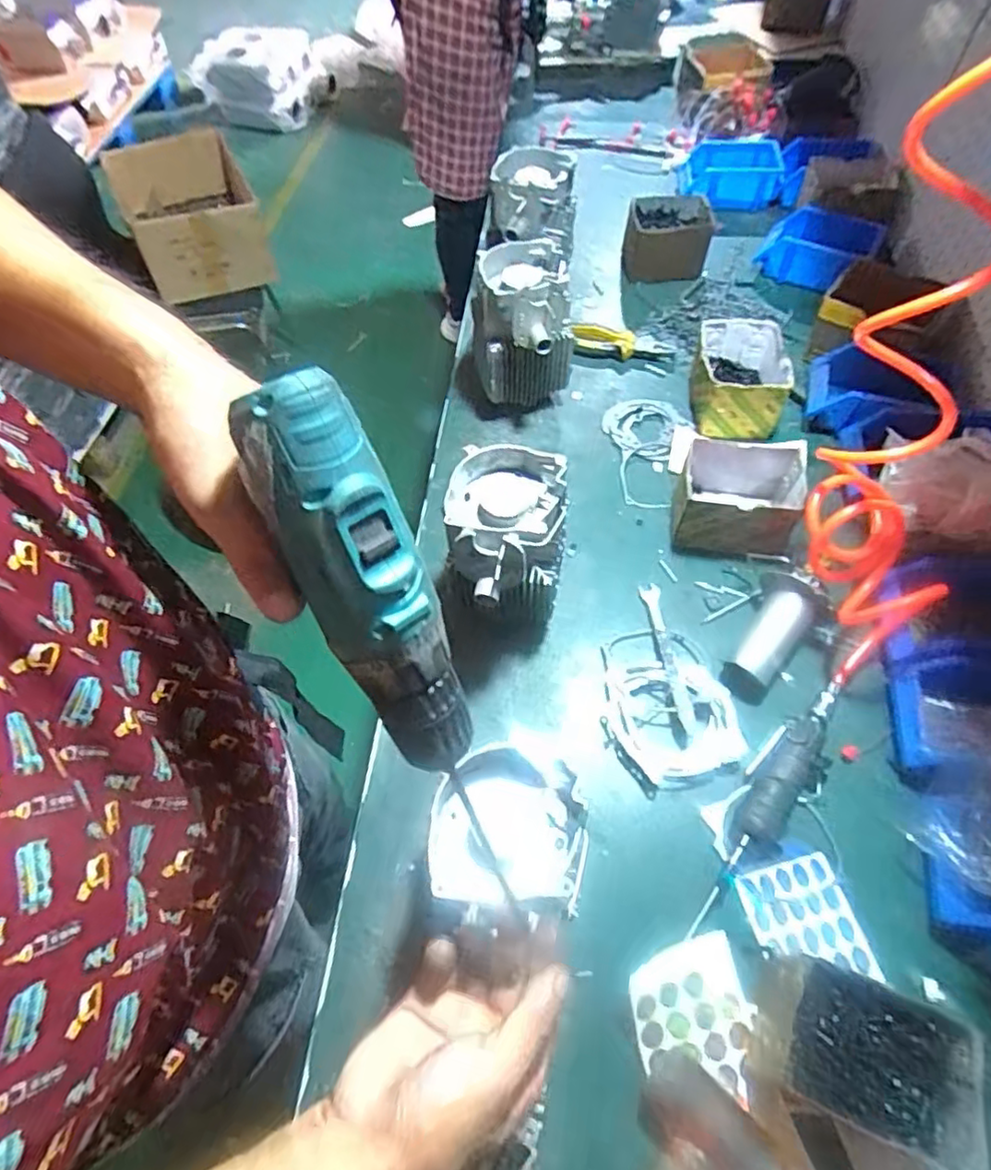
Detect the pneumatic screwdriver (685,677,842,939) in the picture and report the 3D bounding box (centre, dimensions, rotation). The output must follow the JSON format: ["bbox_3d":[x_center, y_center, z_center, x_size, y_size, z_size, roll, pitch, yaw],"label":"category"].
[{"bbox_3d":[0.288,0.220,0.635,0.057,0.032,0.306,35,67,16],"label":"pneumatic screwdriver"}]

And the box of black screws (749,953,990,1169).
[{"bbox_3d":[0.294,0.380,0.511,0.137,0.091,0.106,16,63,7],"label":"box of black screws"}]

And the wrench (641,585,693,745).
[{"bbox_3d":[0.201,0.087,0.736,0.023,0.014,0.208,-3,62,-3],"label":"wrench"}]

